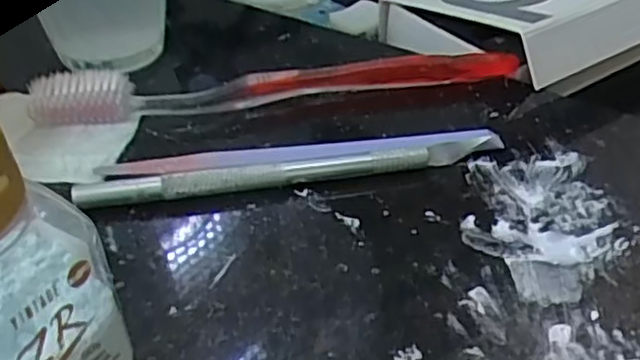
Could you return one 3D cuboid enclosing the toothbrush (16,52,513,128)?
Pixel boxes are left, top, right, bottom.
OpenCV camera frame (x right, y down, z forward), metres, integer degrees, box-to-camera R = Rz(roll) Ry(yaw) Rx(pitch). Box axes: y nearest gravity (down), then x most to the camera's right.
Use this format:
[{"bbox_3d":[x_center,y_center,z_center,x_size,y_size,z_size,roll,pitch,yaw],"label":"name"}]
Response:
[{"bbox_3d":[-0.014,-0.037,0.260,0.184,0.014,0.015,-5,38,-6],"label":"toothbrush"}]

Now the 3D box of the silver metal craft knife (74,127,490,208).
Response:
[{"bbox_3d":[-0.008,-0.006,0.227,0.139,0.007,0.020,-6,38,-6],"label":"silver metal craft knife"}]

